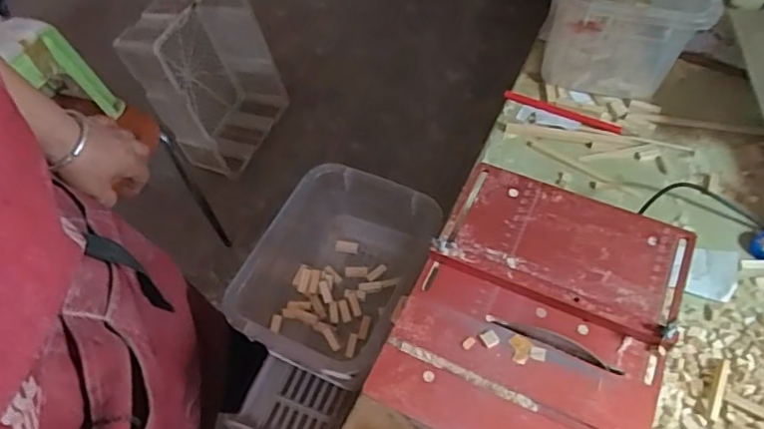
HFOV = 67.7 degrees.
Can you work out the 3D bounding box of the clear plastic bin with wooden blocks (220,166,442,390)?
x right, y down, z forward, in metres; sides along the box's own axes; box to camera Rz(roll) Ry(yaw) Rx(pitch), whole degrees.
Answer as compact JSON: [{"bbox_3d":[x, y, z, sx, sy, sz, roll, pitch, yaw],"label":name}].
[{"bbox_3d":[-0.055,0.068,0.683,0.180,0.125,0.247,20,59,17],"label":"clear plastic bin with wooden blocks"}]

